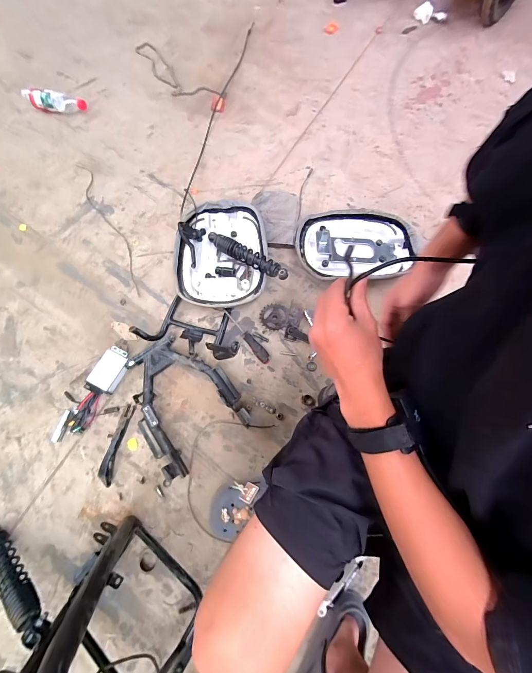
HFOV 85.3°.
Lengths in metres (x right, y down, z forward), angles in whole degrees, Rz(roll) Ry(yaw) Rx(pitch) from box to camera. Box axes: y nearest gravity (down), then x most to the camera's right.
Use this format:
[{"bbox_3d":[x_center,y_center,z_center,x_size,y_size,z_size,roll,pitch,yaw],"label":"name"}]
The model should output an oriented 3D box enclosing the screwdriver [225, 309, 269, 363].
[{"bbox_3d":[-0.054,-0.005,0.824,0.030,0.036,0.195,-35,77,-11],"label":"screwdriver"}]

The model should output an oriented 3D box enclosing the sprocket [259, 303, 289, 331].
[{"bbox_3d":[0.023,-0.057,0.843,0.082,0.014,0.079,0,80,1],"label":"sprocket"}]

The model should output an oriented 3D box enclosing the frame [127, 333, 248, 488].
[{"bbox_3d":[-0.219,0.156,0.750,0.253,0.080,0.330,-33,76,-10],"label":"frame"}]

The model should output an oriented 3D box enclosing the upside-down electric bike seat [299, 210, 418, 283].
[{"bbox_3d":[0.270,-0.281,0.893,0.341,0.078,0.263,3,73,0],"label":"upside-down electric bike seat"}]

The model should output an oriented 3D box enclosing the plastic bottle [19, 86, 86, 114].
[{"bbox_3d":[-0.790,-0.866,1.069,0.234,0.070,0.050,7,73,1],"label":"plastic bottle"}]

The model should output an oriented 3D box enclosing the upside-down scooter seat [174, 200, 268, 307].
[{"bbox_3d":[-0.133,-0.248,0.885,0.265,0.072,0.354,1,73,-1],"label":"upside-down scooter seat"}]

